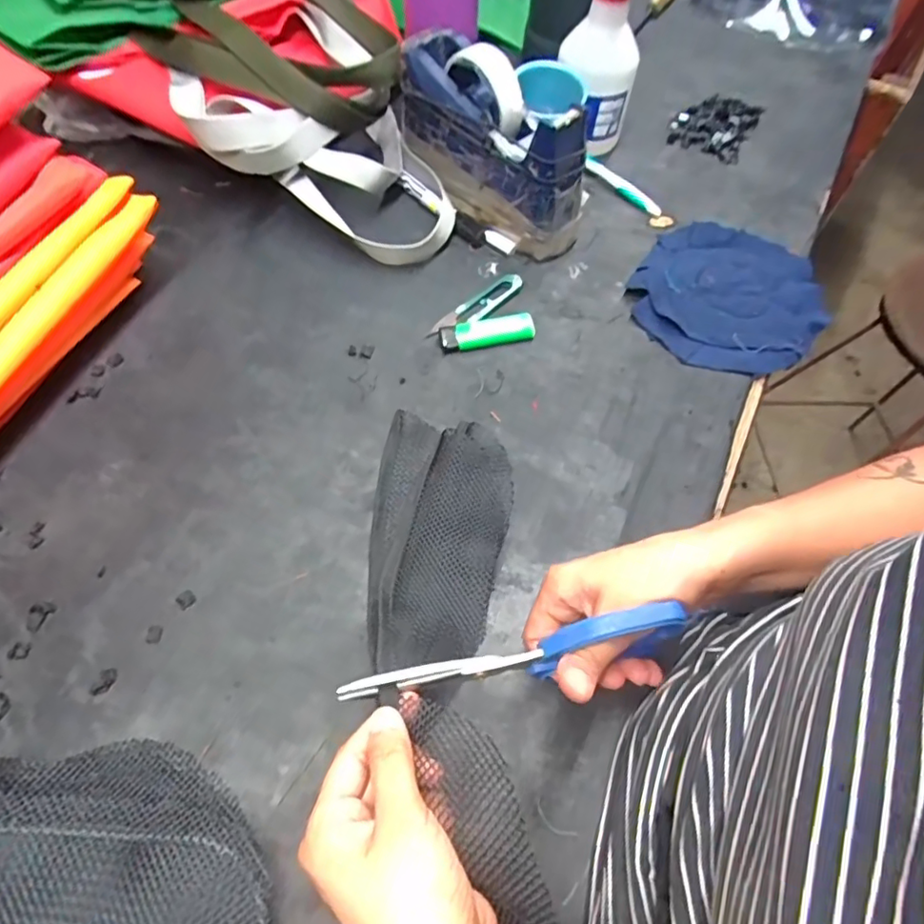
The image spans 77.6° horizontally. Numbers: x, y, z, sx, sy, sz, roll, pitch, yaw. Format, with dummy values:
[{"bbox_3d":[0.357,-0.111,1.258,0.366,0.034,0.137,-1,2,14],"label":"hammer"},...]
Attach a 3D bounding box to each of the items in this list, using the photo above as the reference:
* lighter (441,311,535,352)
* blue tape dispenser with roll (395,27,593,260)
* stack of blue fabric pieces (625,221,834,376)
[{"bbox_3d":[0.022,-0.111,0.491,0.079,0.013,0.029,-8,62,-7],"label":"lighter"},{"bbox_3d":[0.025,-0.290,0.533,0.065,0.112,0.205,-40,70,-21],"label":"blue tape dispenser with roll"},{"bbox_3d":[0.245,-0.153,0.523,0.160,0.014,0.183,36,66,16],"label":"stack of blue fabric pieces"}]

